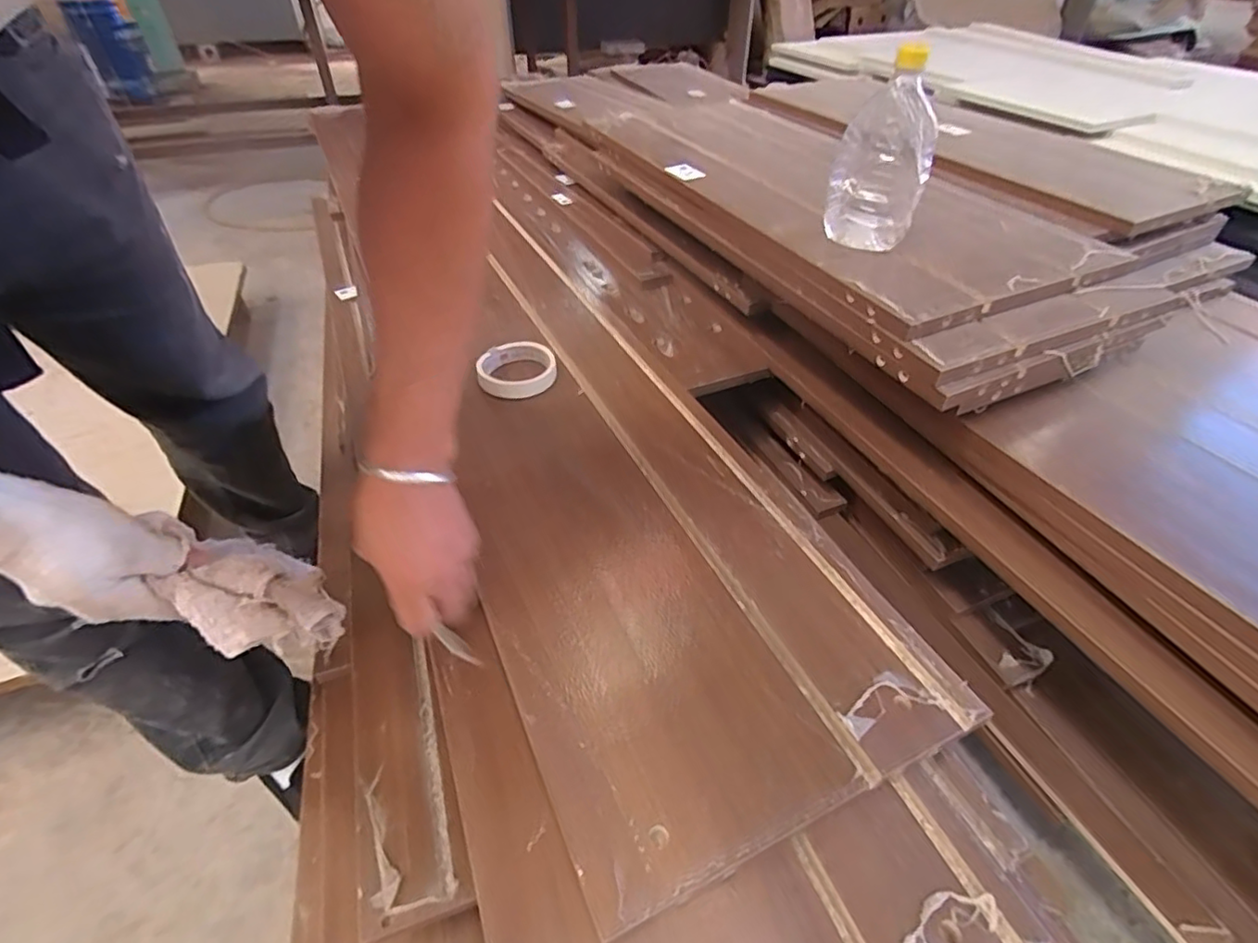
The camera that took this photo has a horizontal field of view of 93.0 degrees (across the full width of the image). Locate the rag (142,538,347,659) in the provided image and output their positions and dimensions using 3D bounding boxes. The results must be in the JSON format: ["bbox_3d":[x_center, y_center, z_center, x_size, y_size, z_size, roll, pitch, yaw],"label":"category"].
[{"bbox_3d":[-0.273,0.090,0.431,0.094,0.064,0.073,21,46,19],"label":"rag"}]

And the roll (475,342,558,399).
[{"bbox_3d":[-0.137,-0.126,0.724,0.094,0.019,0.092,1,43,-1],"label":"roll"}]

